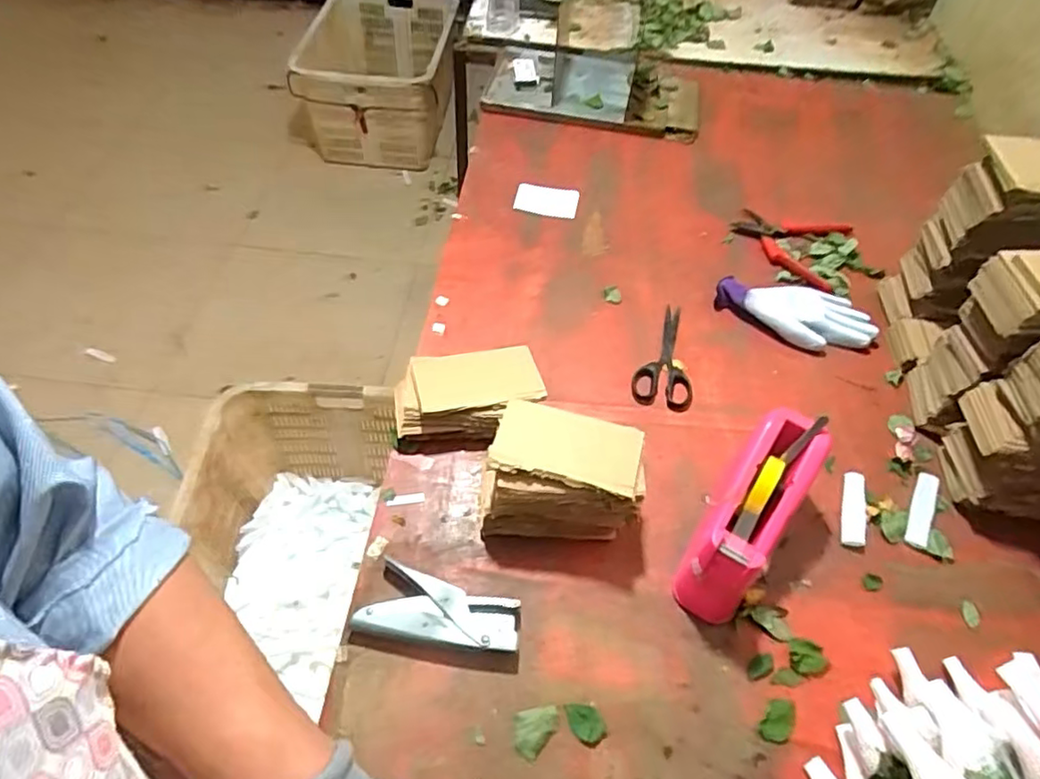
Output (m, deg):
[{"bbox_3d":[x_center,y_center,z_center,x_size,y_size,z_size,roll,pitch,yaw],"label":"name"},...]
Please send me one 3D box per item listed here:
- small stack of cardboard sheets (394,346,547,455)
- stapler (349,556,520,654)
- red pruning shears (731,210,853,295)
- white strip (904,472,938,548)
[{"bbox_3d":[-0.059,0.011,0.726,0.164,0.055,0.111,-5,54,-8],"label":"small stack of cardboard sheets"},{"bbox_3d":[-0.072,0.207,0.599,0.146,0.023,0.069,12,54,5],"label":"stapler"},{"bbox_3d":[0.396,-0.223,0.940,0.156,0.015,0.146,23,56,13],"label":"red pruning shears"},{"bbox_3d":[0.433,0.128,0.687,0.021,0.005,0.094,26,56,15],"label":"white strip"}]

